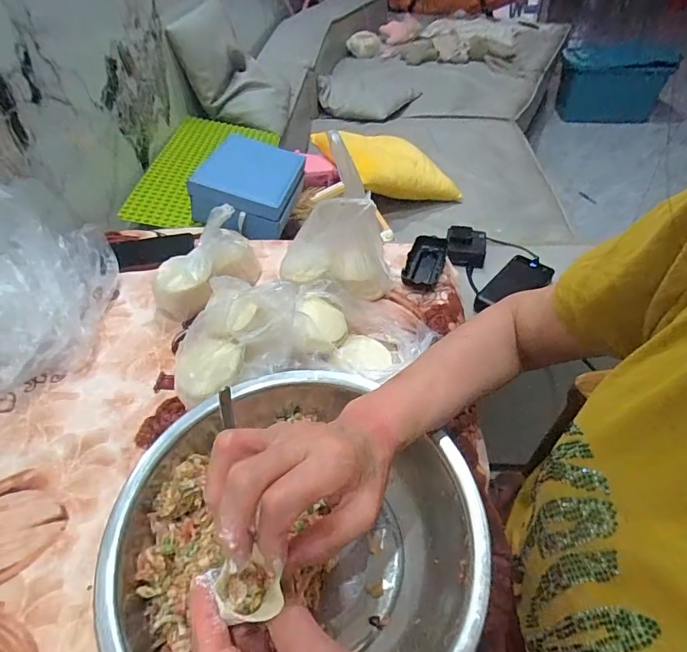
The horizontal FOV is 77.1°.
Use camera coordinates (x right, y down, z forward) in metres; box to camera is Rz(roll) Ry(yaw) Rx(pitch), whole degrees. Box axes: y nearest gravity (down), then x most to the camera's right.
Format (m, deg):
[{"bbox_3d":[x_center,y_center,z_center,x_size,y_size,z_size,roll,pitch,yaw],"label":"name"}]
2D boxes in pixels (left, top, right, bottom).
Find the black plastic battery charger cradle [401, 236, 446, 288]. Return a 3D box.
[{"bbox_3d":[0.122,-0.098,0.639,0.049,0.020,0.118,12,48,15],"label":"black plastic battery charger cradle"}]

